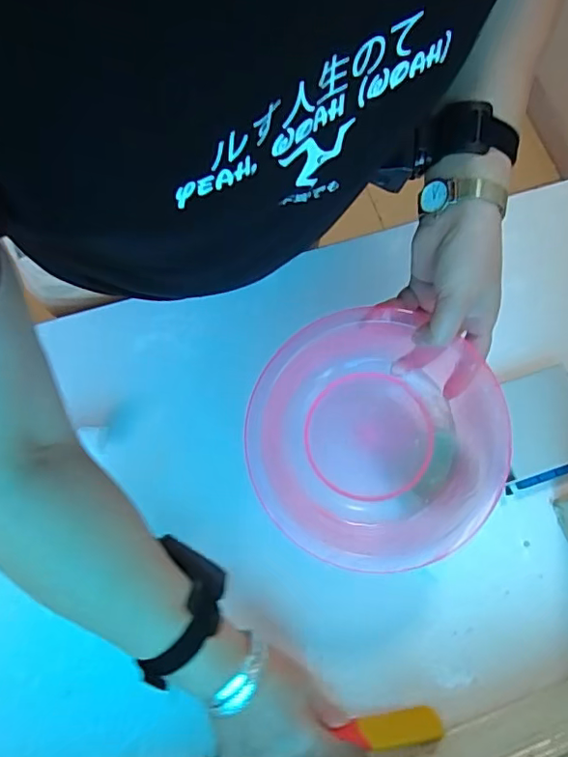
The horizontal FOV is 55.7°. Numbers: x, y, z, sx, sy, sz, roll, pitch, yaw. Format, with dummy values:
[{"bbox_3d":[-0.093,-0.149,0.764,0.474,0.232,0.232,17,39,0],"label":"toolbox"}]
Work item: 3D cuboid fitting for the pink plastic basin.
[{"bbox_3d":[0.069,0.054,0.445,0.193,0.090,0.189,1,74,-2],"label":"pink plastic basin"}]

